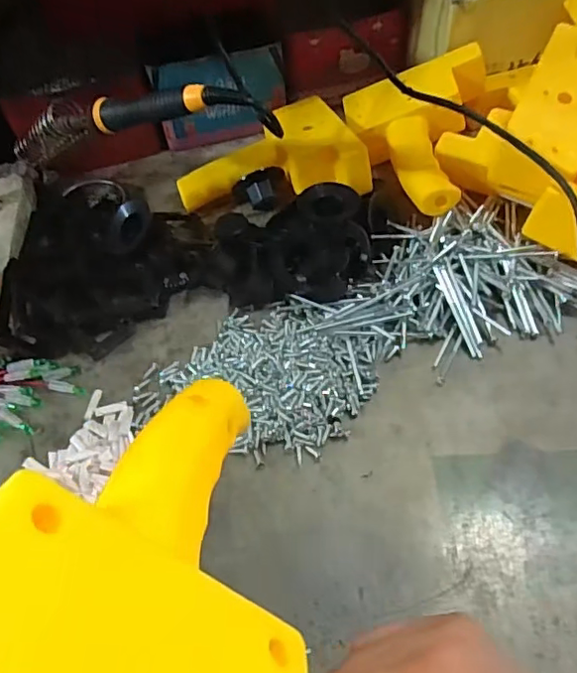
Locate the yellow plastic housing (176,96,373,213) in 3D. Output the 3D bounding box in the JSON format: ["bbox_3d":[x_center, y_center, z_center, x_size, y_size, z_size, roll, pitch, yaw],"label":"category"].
[{"bbox_3d":[-0.011,-0.167,0.493,0.165,0.053,0.112,2,54,6],"label":"yellow plastic housing"}]

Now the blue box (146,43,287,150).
[{"bbox_3d":[-0.063,-0.228,0.536,0.123,0.084,0.019,-11,54,-4],"label":"blue box"}]

